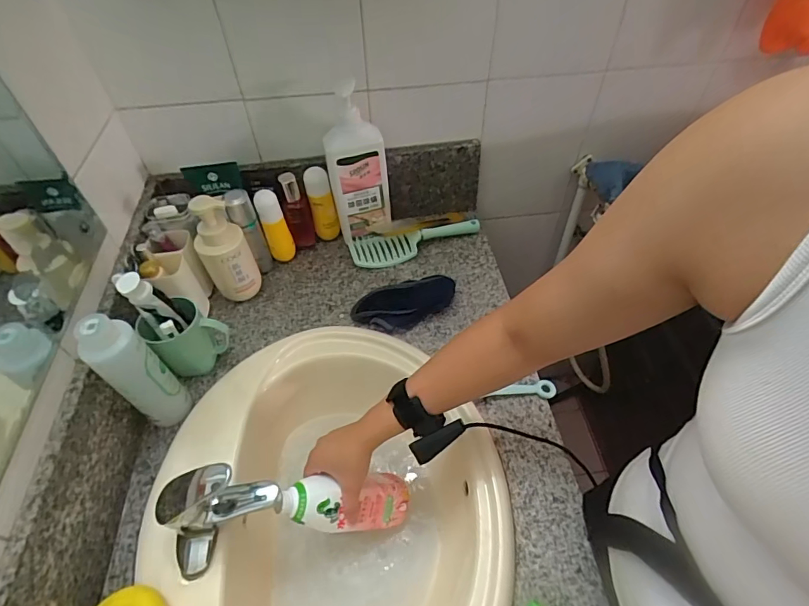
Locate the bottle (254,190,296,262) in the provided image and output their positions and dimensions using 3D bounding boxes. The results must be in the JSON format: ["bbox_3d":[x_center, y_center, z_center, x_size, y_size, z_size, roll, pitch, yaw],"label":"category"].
[{"bbox_3d":[-0.232,-0.133,0.820,0.046,0.152,0.035,-17,52,-12],"label":"bottle"}]

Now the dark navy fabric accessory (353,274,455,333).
[{"bbox_3d":[0.000,0.001,0.748,0.172,0.050,0.071,-9,51,-6],"label":"dark navy fabric accessory"}]

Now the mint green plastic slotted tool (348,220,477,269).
[{"bbox_3d":[0.025,-0.113,0.854,0.255,0.038,0.067,-9,51,-6],"label":"mint green plastic slotted tool"}]

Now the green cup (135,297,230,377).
[{"bbox_3d":[-0.320,0.056,0.675,0.100,0.110,0.071,-35,58,-24],"label":"green cup"}]

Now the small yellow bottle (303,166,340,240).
[{"bbox_3d":[-0.154,-0.176,0.845,0.046,0.153,0.037,-17,52,-12],"label":"small yellow bottle"}]

